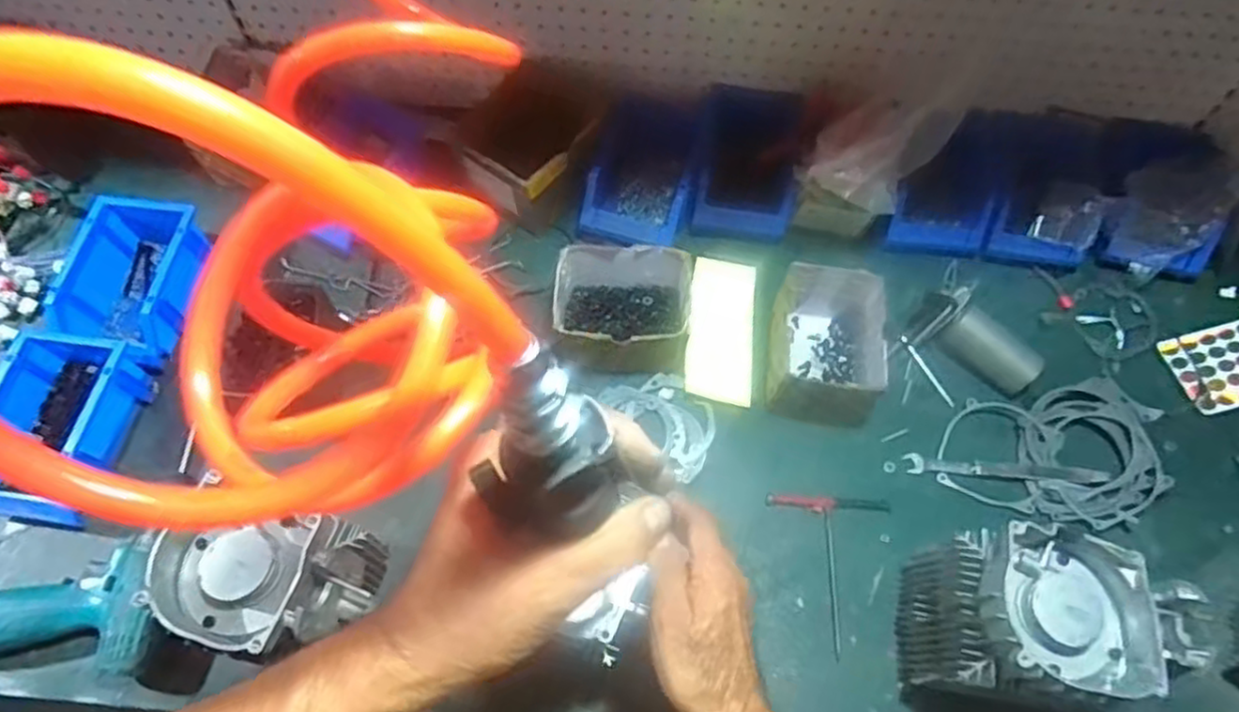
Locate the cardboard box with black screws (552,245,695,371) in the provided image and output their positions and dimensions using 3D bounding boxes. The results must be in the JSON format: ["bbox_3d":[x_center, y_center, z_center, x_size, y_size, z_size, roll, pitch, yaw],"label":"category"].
[{"bbox_3d":[0.003,-0.052,0.808,0.155,0.099,0.132,-3,66,-4],"label":"cardboard box with black screws"}]

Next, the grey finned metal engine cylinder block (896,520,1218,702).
[{"bbox_3d":[0.341,0.227,0.611,0.132,0.200,0.122,8,66,1],"label":"grey finned metal engine cylinder block"}]

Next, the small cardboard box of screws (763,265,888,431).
[{"bbox_3d":[0.228,-0.012,0.793,0.111,0.099,0.162,6,66,0],"label":"small cardboard box of screws"}]

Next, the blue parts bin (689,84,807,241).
[{"bbox_3d":[0.157,-0.235,0.863,0.126,0.121,0.144,11,66,2],"label":"blue parts bin"}]

